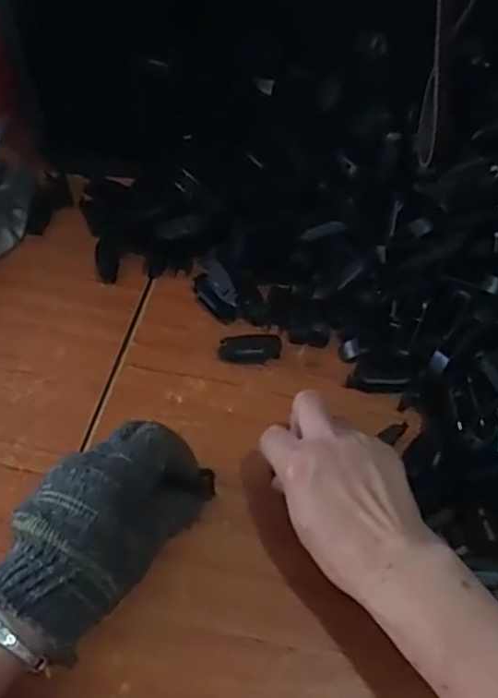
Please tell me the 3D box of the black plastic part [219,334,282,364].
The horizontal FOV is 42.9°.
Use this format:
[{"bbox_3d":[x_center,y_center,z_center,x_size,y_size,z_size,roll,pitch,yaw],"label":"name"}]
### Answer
[{"bbox_3d":[0.001,0.000,0.514,0.049,0.016,0.019,-1,56,-2],"label":"black plastic part"}]

